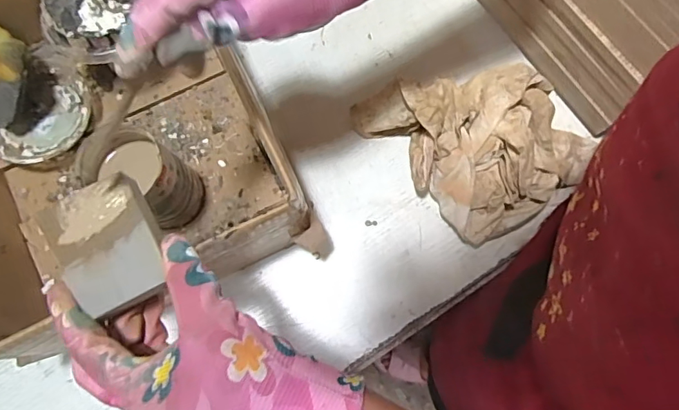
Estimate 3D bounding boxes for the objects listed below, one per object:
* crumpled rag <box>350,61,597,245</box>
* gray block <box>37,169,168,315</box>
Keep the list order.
[{"bbox_3d":[0.131,-0.074,0.450,0.157,0.086,0.190,-39,79,-9],"label":"crumpled rag"},{"bbox_3d":[-0.129,0.022,0.274,0.054,0.009,0.067,-27,77,-6],"label":"gray block"}]

